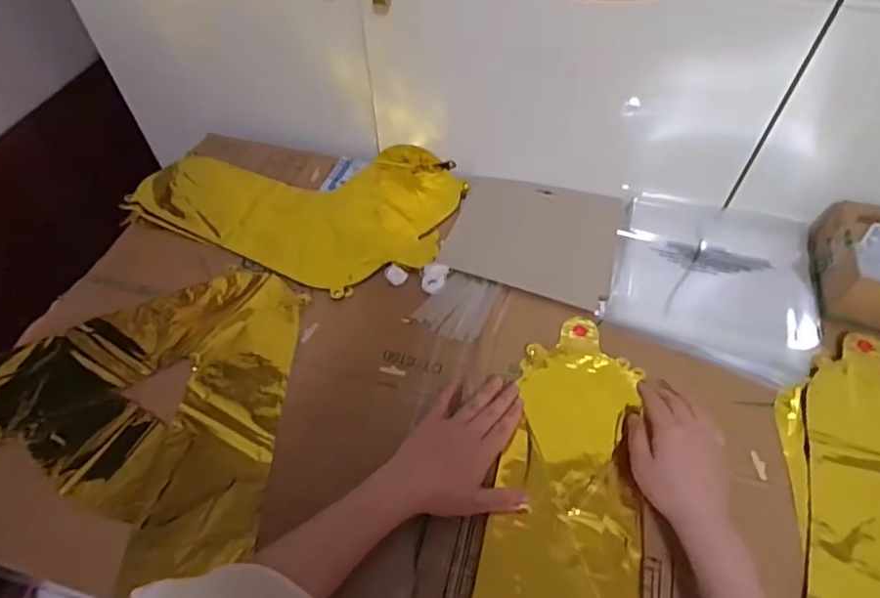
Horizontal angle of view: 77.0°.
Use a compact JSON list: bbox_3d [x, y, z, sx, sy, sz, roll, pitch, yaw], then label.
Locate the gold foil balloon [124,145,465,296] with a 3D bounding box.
[{"bbox_3d":[-0.182,-0.140,0.733,0.397,0.019,0.254,19,57,14],"label":"gold foil balloon"}]

